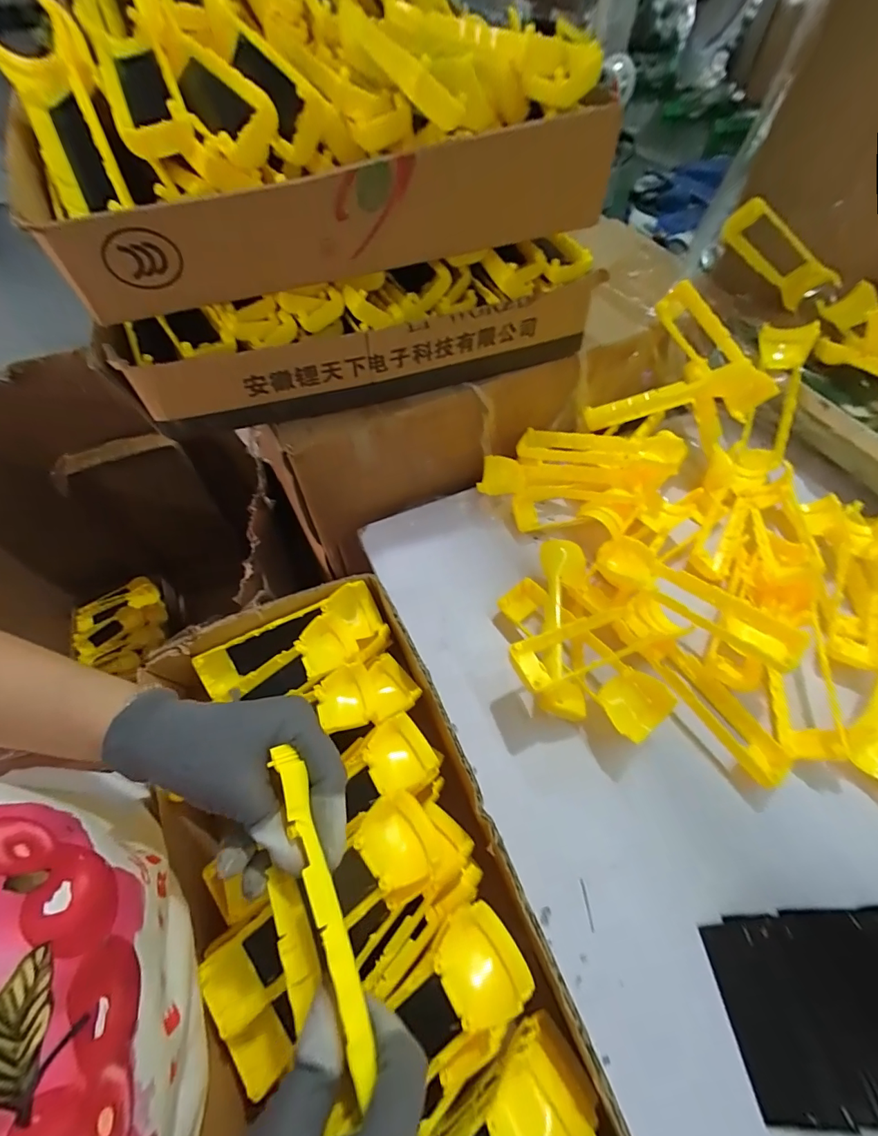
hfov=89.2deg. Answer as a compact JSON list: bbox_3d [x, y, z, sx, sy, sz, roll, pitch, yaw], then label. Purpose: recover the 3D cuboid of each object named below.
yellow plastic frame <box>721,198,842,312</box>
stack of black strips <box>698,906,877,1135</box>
[{"bbox_3d":[0.399,-0.366,0.525,0.164,0.048,0.012,20,57,-22],"label":"yellow plastic frame"},{"bbox_3d":[0.281,0.272,0.272,0.193,0.020,0.100,-4,59,1],"label":"stack of black strips"}]

